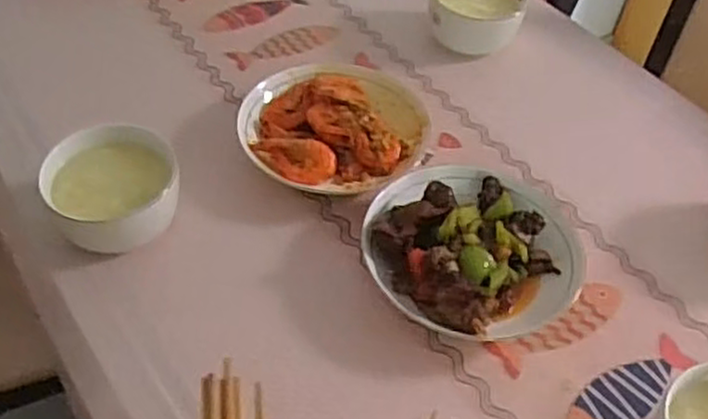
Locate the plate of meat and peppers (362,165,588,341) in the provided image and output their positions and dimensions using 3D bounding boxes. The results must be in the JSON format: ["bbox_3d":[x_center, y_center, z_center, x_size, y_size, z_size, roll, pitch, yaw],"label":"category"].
[{"bbox_3d":[0.116,0.033,0.693,0.200,0.067,0.182,3,48,-3],"label":"plate of meat and peppers"}]

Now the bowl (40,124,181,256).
[{"bbox_3d":[-0.232,-0.020,0.703,0.118,0.058,0.125,3,48,-3],"label":"bowl"}]

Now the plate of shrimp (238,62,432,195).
[{"bbox_3d":[-0.016,-0.103,0.806,0.185,0.057,0.198,3,48,-3],"label":"plate of shrimp"}]

